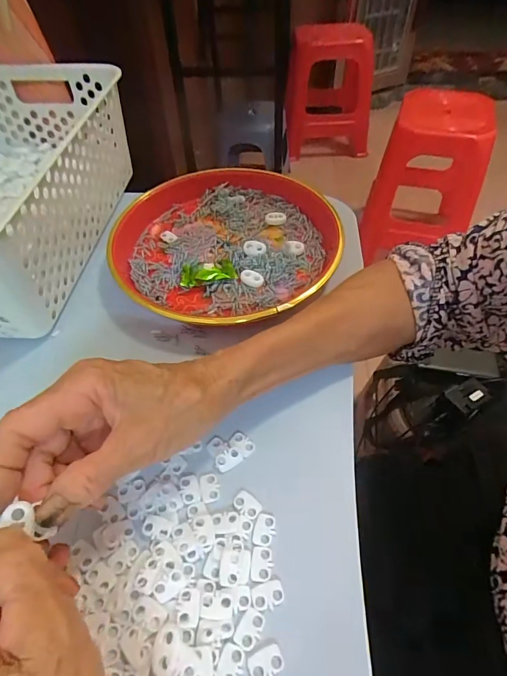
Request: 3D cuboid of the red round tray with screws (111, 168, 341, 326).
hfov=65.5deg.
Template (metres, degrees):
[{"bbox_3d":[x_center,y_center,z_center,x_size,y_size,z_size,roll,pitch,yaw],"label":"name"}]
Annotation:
[{"bbox_3d":[-0.027,-0.094,0.388,0.206,0.042,0.218,-2,51,3],"label":"red round tray with screws"}]

